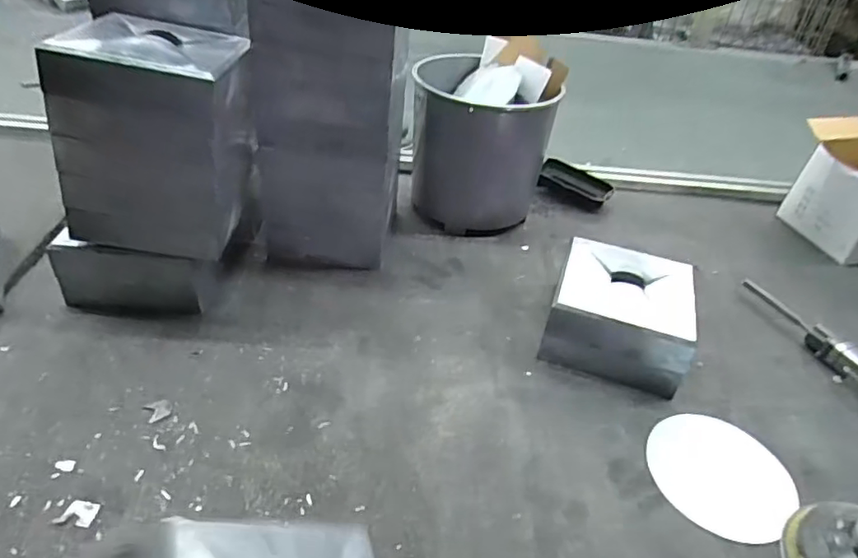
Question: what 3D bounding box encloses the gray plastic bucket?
[{"bbox_3d":[0.062,-0.167,0.729,0.170,0.175,0.154,16,38,10],"label":"gray plastic bucket"}]

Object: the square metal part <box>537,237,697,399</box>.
[{"bbox_3d":[0.186,0.033,0.570,0.132,0.073,0.128,16,38,10],"label":"square metal part"}]

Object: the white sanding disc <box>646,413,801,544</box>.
[{"bbox_3d":[0.240,0.162,0.475,0.099,0.007,0.113,-33,49,-31],"label":"white sanding disc"}]

